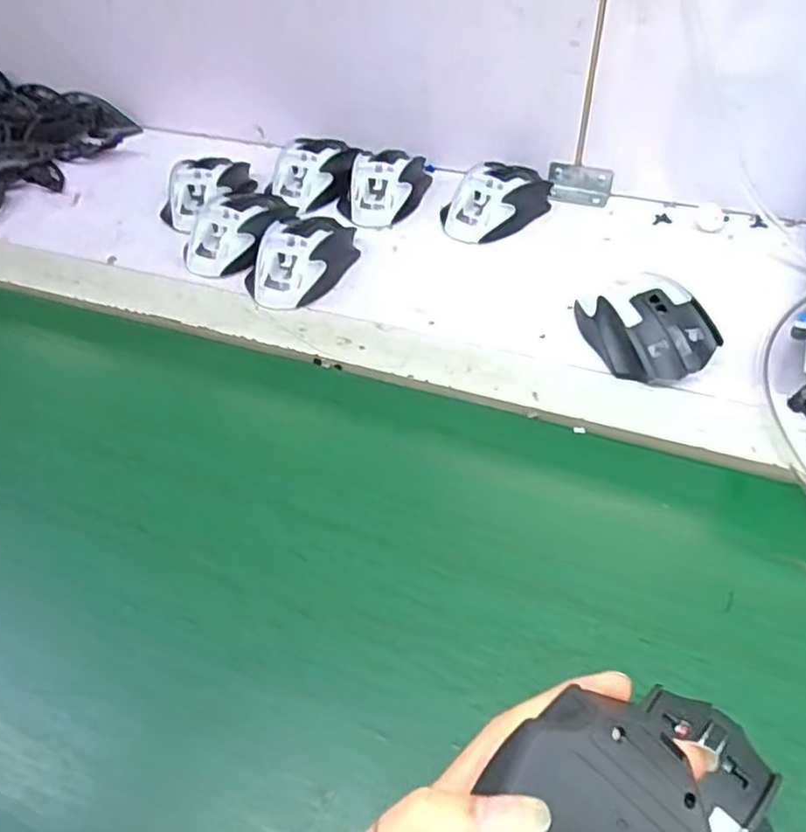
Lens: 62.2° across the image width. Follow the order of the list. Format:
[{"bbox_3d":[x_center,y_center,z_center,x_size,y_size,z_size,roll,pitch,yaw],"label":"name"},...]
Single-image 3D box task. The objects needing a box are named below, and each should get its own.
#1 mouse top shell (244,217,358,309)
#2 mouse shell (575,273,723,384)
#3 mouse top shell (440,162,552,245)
[{"bbox_3d":[-0.082,-0.135,0.554,0.064,0.033,0.110,26,55,25],"label":"mouse top shell"},{"bbox_3d":[0.168,-0.069,0.477,0.068,0.037,0.111,-20,49,-13],"label":"mouse shell"},{"bbox_3d":[0.088,-0.197,0.604,0.109,0.034,0.064,-32,53,-22],"label":"mouse top shell"}]

